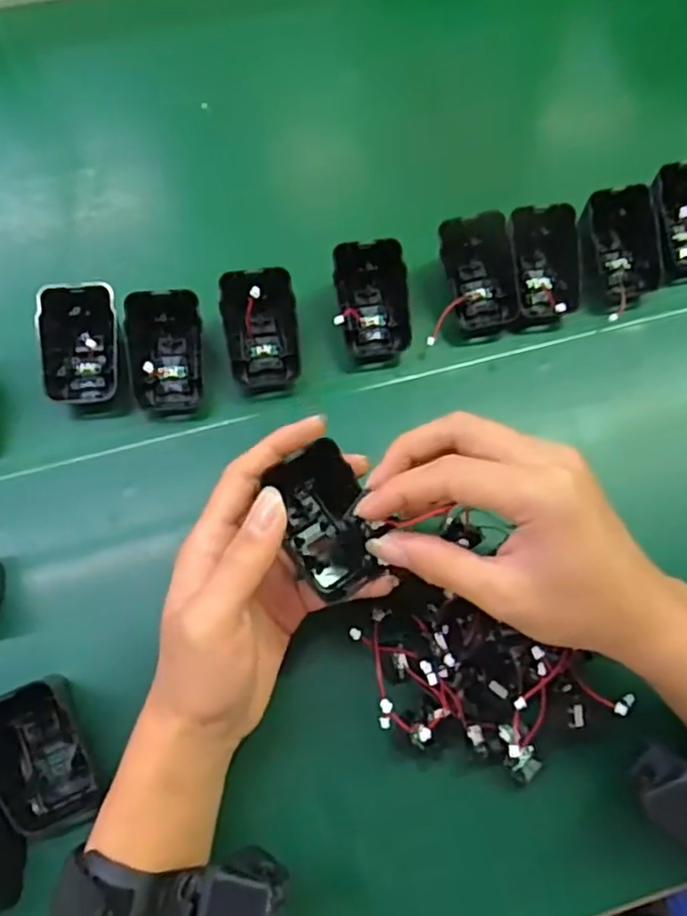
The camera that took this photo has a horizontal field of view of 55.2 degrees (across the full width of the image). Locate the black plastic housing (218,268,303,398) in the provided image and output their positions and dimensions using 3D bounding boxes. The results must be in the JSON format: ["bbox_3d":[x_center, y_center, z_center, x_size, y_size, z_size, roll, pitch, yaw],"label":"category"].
[{"bbox_3d":[-0.049,-0.076,0.401,0.042,0.041,0.061,-6,70,-5],"label":"black plastic housing"}]

